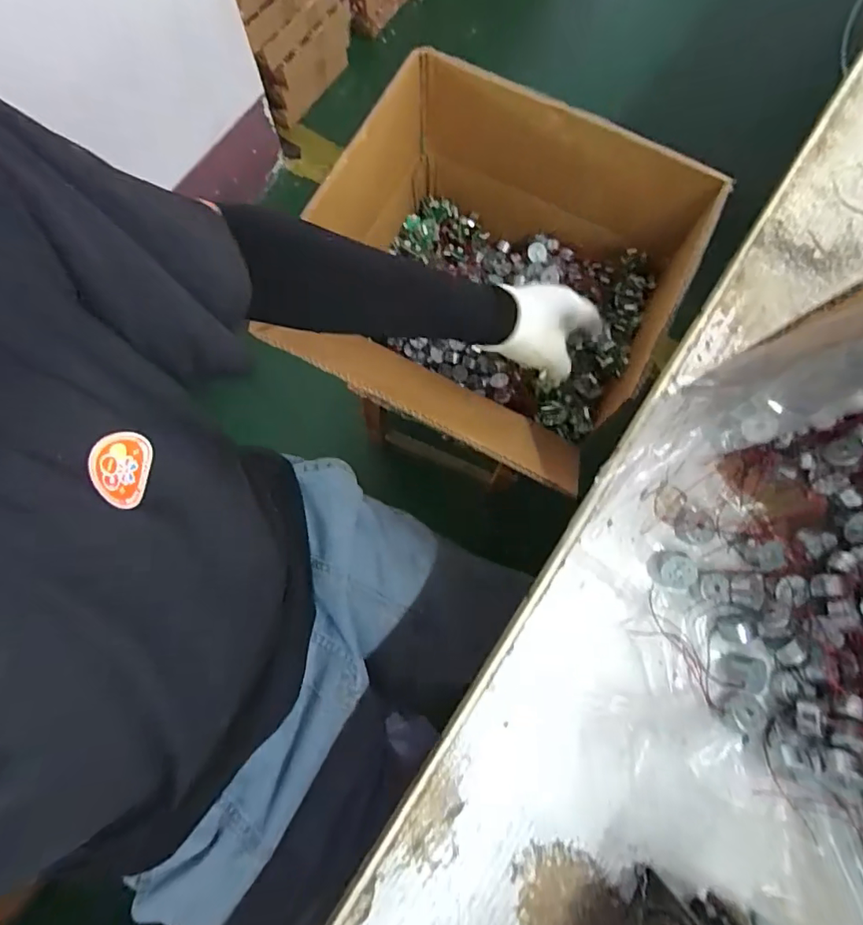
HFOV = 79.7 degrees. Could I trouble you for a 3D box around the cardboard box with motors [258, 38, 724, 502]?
[{"bbox_3d":[0.056,-0.183,0.602,0.345,0.223,0.355,27,78,6],"label":"cardboard box with motors"}]

